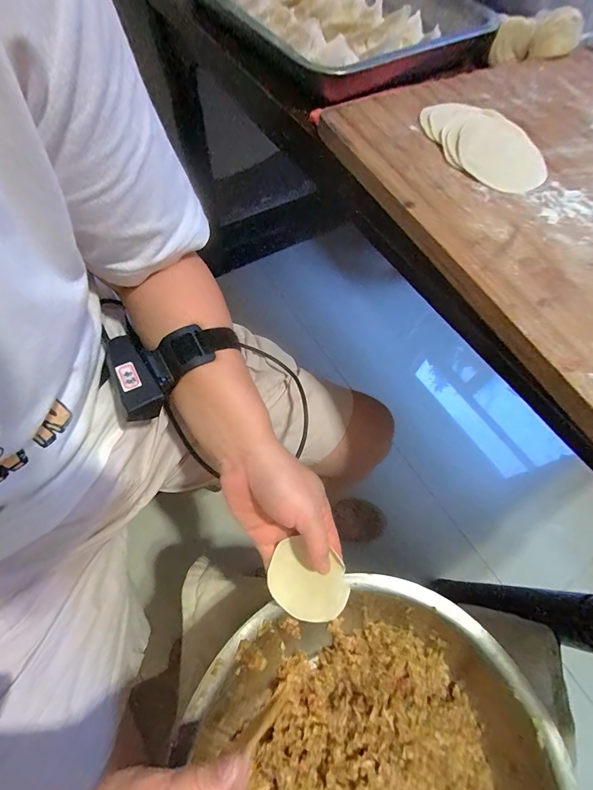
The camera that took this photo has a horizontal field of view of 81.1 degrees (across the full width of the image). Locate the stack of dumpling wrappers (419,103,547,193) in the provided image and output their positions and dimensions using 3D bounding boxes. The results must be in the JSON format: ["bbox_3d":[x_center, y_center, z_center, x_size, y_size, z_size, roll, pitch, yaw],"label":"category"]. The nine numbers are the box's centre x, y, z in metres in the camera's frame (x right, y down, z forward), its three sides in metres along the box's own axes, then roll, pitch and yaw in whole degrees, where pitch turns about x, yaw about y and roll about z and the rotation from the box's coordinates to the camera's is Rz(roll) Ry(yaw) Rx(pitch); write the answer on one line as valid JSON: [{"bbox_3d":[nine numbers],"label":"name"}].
[{"bbox_3d":[0.164,-0.223,0.303,0.076,0.011,0.126,-20,67,-11],"label":"stack of dumpling wrappers"}]

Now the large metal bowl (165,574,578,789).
[{"bbox_3d":[0.069,0.356,0.321,0.304,0.106,0.319,1,64,-2],"label":"large metal bowl"}]

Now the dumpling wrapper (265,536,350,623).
[{"bbox_3d":[0.008,0.160,0.296,0.068,0.004,0.056,26,87,17],"label":"dumpling wrapper"}]

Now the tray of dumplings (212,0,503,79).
[{"bbox_3d":[0.041,-0.500,0.434,0.300,0.034,0.380,-29,69,-15],"label":"tray of dumplings"}]

